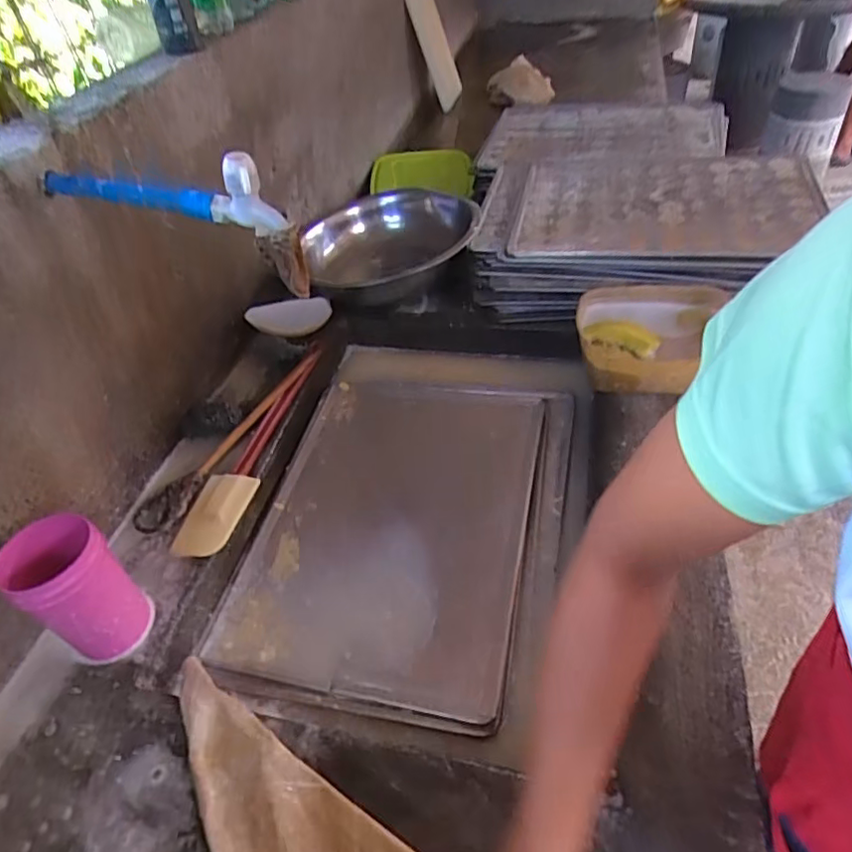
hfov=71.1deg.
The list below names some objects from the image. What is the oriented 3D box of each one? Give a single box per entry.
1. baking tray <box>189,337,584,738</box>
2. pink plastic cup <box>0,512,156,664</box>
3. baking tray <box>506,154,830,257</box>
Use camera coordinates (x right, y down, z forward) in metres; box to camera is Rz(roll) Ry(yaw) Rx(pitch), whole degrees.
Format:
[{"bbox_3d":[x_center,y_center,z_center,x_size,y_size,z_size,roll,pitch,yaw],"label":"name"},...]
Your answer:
[{"bbox_3d":[-0.007,0.086,0.793,0.378,0.032,0.577,6,46,14],"label":"baking tray"},{"bbox_3d":[-0.338,0.162,0.586,0.083,0.140,0.088,-4,44,4],"label":"pink plastic cup"},{"bbox_3d":[0.391,-0.380,1.000,0.469,0.023,0.370,2,45,10],"label":"baking tray"}]

